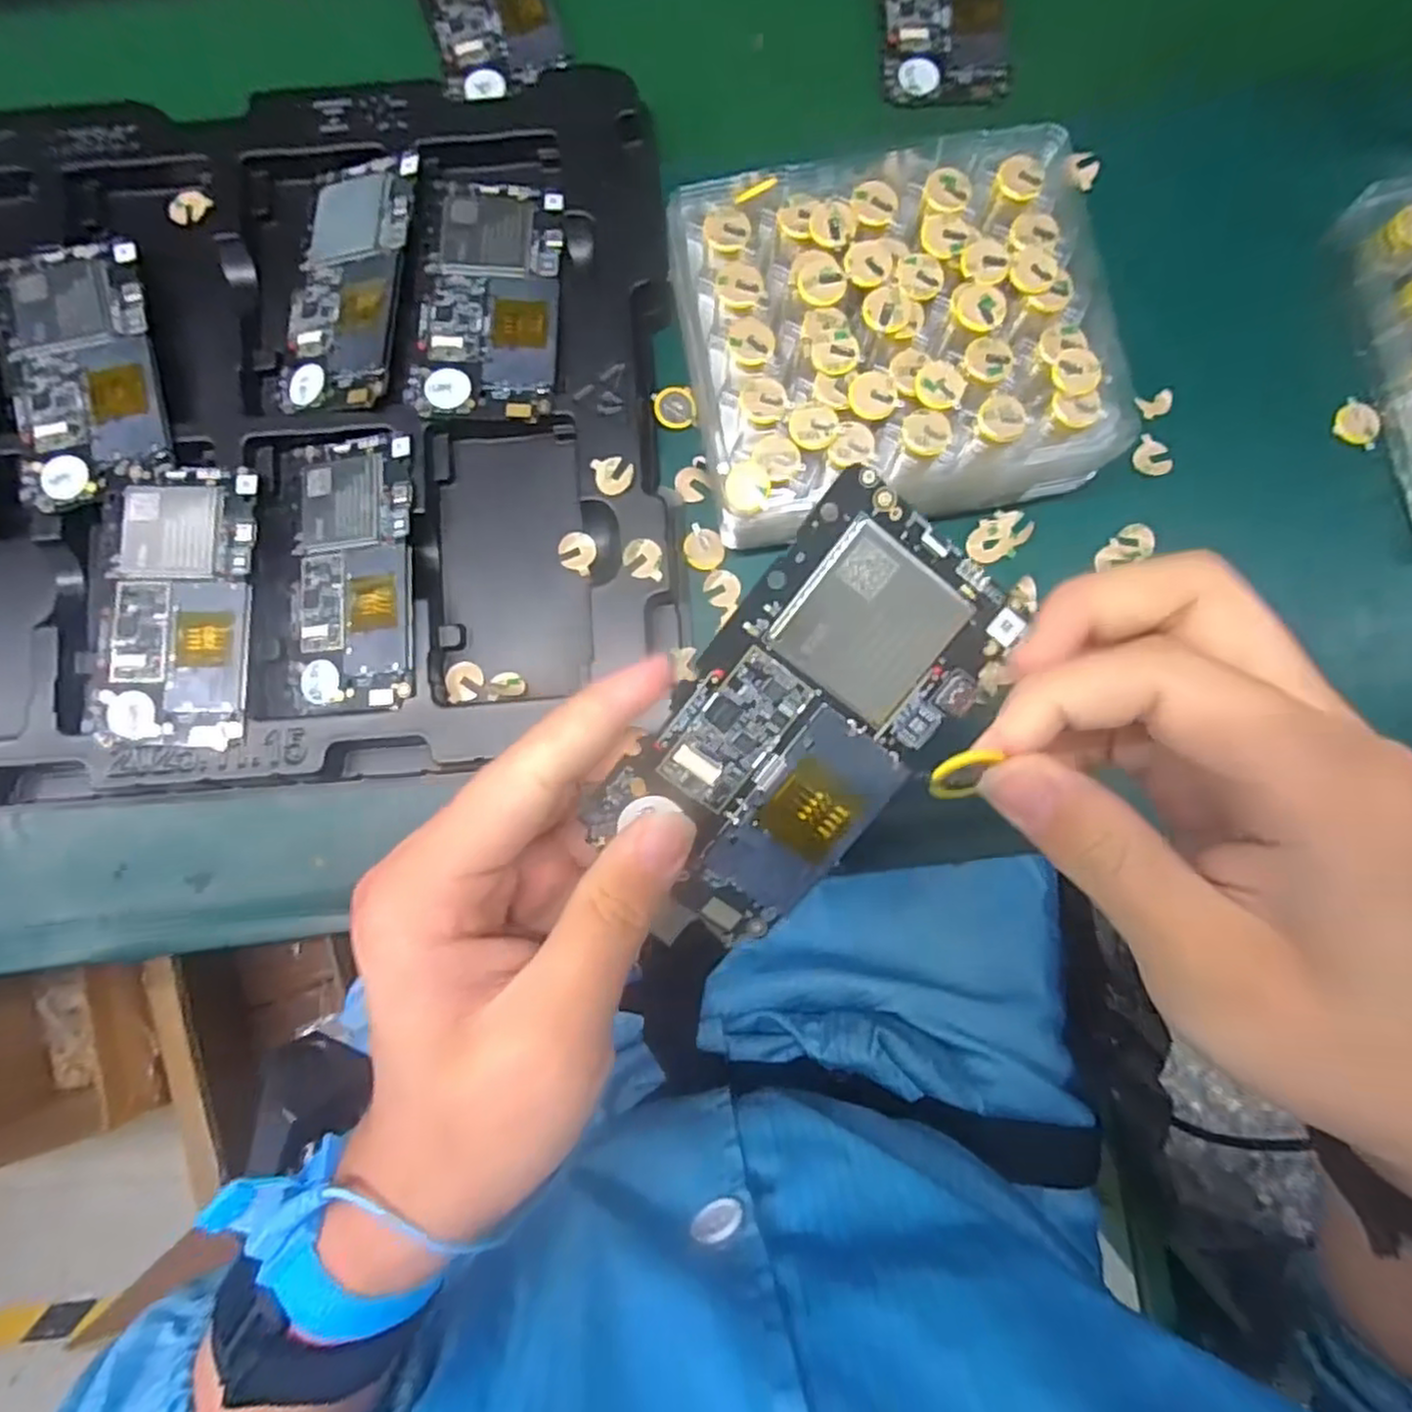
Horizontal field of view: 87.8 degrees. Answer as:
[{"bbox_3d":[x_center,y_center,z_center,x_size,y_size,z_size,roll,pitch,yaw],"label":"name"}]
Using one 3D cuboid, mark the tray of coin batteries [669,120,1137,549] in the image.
[{"bbox_3d":[0.083,-0.158,0.330,0.180,0.059,0.152,-13,84,-2],"label":"tray of coin batteries"}]

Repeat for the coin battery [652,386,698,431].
[{"bbox_3d":[-0.015,-0.144,0.354,0.020,0.004,0.019,-2,84,-1],"label":"coin battery"}]

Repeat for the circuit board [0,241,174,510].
[{"bbox_3d":[-0.290,-0.156,0.341,0.064,0.004,0.121,-14,84,-2],"label":"circuit board"}]

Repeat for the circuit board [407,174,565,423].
[{"bbox_3d":[-0.102,-0.195,0.346,0.064,0.008,0.123,1,84,-1],"label":"circuit board"}]

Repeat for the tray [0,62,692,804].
[{"bbox_3d":[-0.295,-0.125,0.351,0.549,0.035,0.329,-4,84,-1],"label":"tray"}]

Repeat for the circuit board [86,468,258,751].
[{"bbox_3d":[-0.239,-0.045,0.331,0.067,0.011,0.125,0,84,-1],"label":"circuit board"}]

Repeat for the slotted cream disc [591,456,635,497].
[{"bbox_3d":[-0.042,-0.105,0.337,0.018,0.007,0.019,0,84,-1],"label":"slotted cream disc"}]

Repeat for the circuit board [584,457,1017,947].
[{"bbox_3d":[0.028,0.005,0.204,0.067,0.004,0.124,37,98,-10],"label":"circuit board"}]

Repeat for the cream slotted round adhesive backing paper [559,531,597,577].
[{"bbox_3d":[-0.060,-0.072,0.346,0.018,0.004,0.018,0,84,-1],"label":"cream slotted round adhesive backing paper"}]

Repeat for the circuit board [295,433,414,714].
[{"bbox_3d":[-0.161,-0.061,0.331,0.057,0.007,0.122,-2,84,-1],"label":"circuit board"}]

